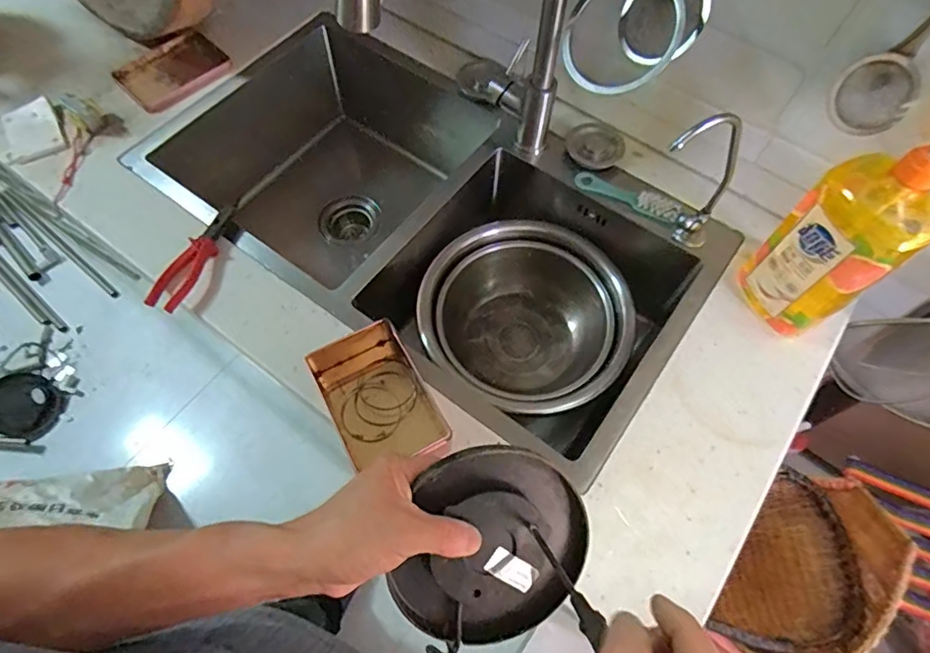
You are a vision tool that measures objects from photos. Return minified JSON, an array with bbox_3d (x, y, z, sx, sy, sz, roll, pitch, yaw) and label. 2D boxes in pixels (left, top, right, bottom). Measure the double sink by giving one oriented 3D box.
[{"bbox_3d":[-0.052,-0.136,0.865,0.802,0.222,0.481,39,69,17],"label":"double sink"}]

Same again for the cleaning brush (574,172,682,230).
[{"bbox_3d":[0.229,-0.185,0.763,0.151,0.022,0.040,28,66,12],"label":"cleaning brush"}]

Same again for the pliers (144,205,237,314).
[{"bbox_3d":[-0.337,-0.088,0.694,0.050,0.025,0.168,24,66,10],"label":"pliers"}]

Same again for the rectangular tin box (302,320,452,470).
[{"bbox_3d":[-0.099,0.079,0.610,0.106,0.029,0.158,-28,67,-14],"label":"rectangular tin box"}]

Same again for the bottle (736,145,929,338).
[{"bbox_3d":[0.404,-0.100,0.563,0.083,0.287,0.113,-25,67,-13],"label":"bottle"}]

